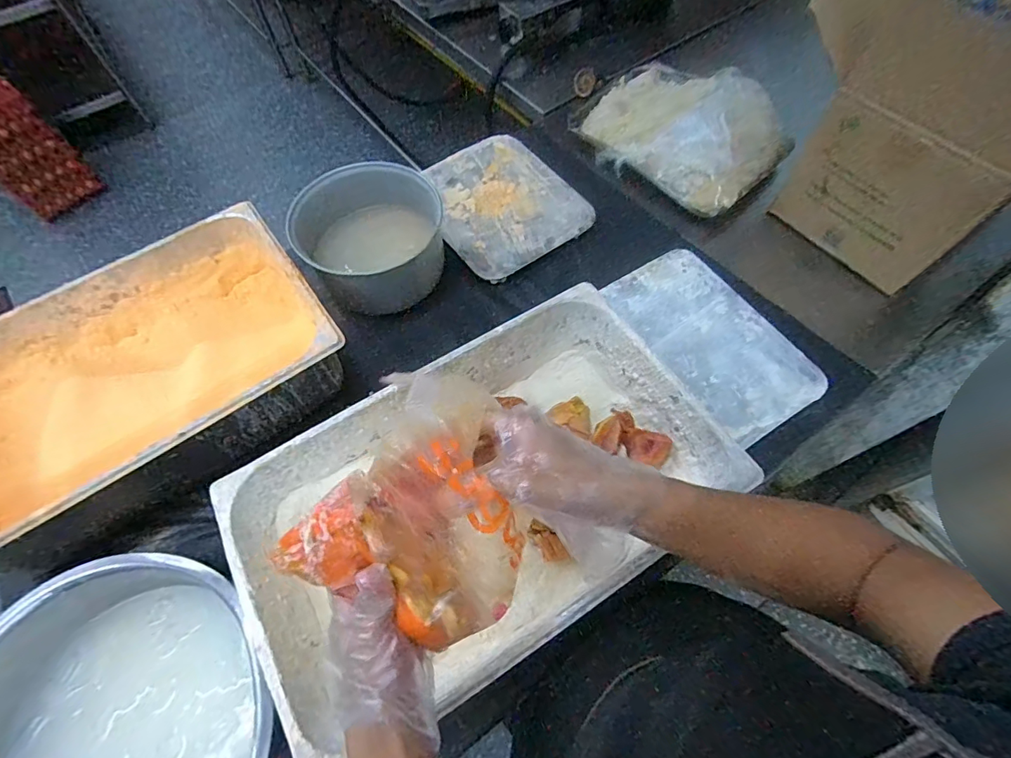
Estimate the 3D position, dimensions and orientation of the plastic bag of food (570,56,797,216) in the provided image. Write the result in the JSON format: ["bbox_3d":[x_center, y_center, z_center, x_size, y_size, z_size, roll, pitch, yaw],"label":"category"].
[{"bbox_3d":[0.310,-0.468,0.875,0.242,0.105,0.370,-31,66,-12],"label":"plastic bag of food"}]

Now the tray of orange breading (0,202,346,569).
[{"bbox_3d":[-0.512,0.018,0.678,0.530,0.169,0.325,-36,67,-14],"label":"tray of orange breading"}]

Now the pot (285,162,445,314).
[{"bbox_3d":[-0.224,-0.232,0.775,0.236,0.115,0.200,-2,63,2],"label":"pot"}]

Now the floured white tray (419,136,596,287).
[{"bbox_3d":[-0.008,-0.328,0.873,0.252,0.032,0.286,-30,66,-12],"label":"floured white tray"}]

